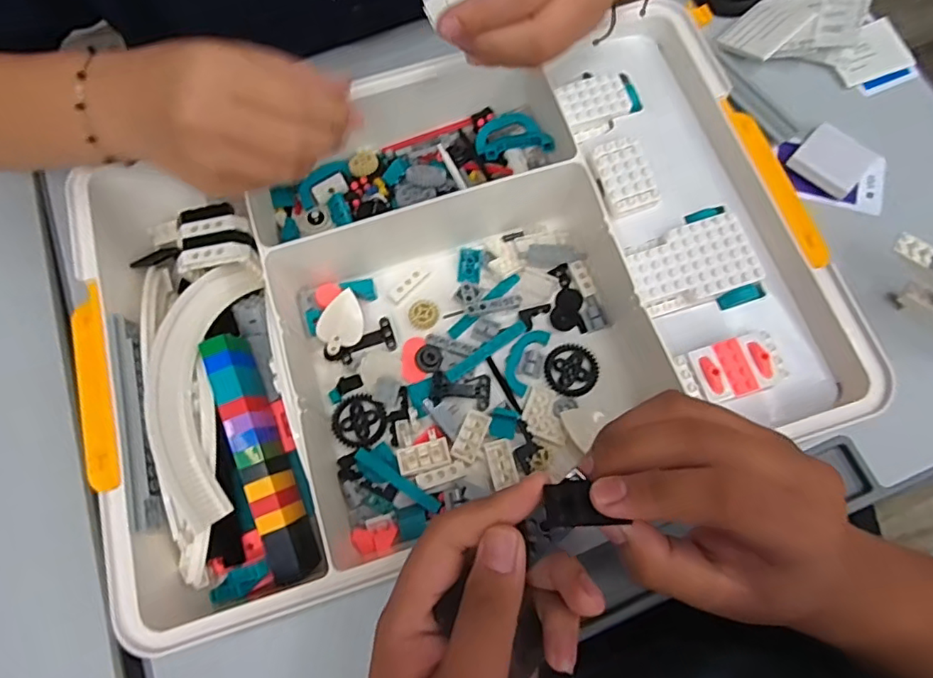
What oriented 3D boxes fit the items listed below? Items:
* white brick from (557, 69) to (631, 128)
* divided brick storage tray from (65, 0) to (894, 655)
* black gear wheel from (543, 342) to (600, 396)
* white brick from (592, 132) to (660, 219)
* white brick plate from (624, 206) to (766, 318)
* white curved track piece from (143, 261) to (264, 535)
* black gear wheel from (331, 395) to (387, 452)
[{"bbox_3d":[0.086,-0.161,0.384,0.046,0.011,0.033,-17,73,-4],"label":"white brick"},{"bbox_3d":[-0.008,-0.031,0.366,0.418,0.075,0.291,-15,73,-3],"label":"divided brick storage tray"},{"bbox_3d":[0.071,0.021,0.381,0.036,0.004,0.035,0,73,1],"label":"black gear wheel"},{"bbox_3d":[0.101,-0.104,0.359,0.030,0.008,0.049,-17,73,-4],"label":"white brick"},{"bbox_3d":[0.137,-0.046,0.348,0.072,0.014,0.062,-16,73,-3],"label":"white brick plate"},{"bbox_3d":[-0.155,0.023,0.324,0.049,0.010,0.159,20,51,-35],"label":"white curved track piece"},{"bbox_3d":[-0.070,0.054,0.372,0.035,0.005,0.034,0,73,1],"label":"black gear wheel"}]

